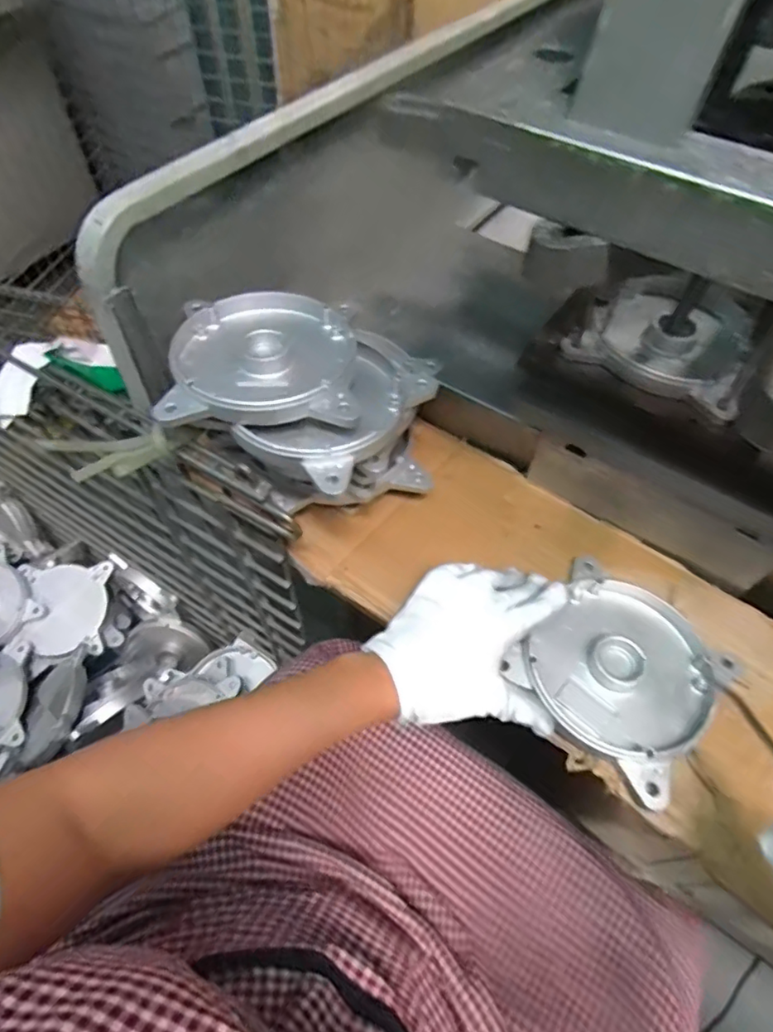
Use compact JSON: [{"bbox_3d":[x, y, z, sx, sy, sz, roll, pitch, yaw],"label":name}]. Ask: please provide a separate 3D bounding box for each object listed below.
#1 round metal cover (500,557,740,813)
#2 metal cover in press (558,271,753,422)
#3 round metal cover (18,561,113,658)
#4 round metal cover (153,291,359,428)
[{"bbox_3d":[0.178,0.115,0.441,0.134,0.019,0.136,39,63,21],"label":"round metal cover"},{"bbox_3d":[0.252,-0.162,0.500,0.134,0.024,0.149,31,61,17],"label":"metal cover in press"},{"bbox_3d":[-0.495,0.143,0.881,0.122,0.025,0.140,-1,72,-12],"label":"round metal cover"},{"bbox_3d":[-0.097,-0.128,0.456,0.140,0.021,0.138,-2,56,-3],"label":"round metal cover"}]

